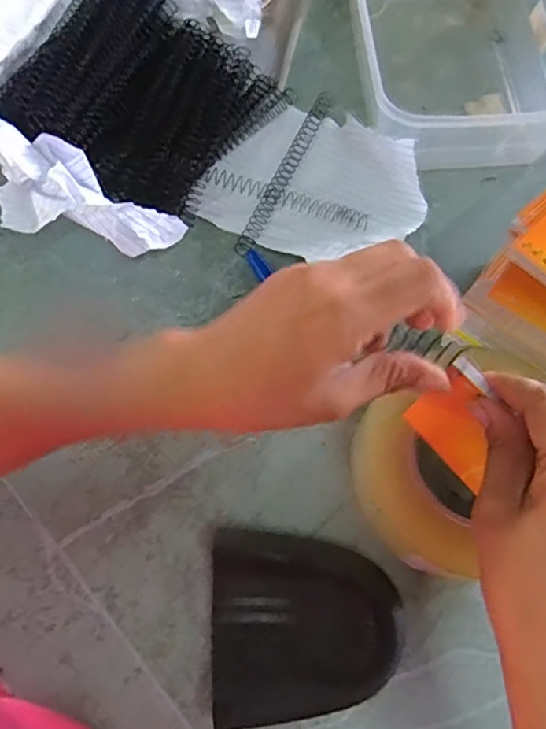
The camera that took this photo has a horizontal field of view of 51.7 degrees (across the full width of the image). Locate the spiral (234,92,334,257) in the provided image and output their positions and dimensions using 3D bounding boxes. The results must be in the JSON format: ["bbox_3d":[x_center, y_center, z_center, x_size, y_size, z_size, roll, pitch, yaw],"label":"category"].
[{"bbox_3d":[0.011,-0.149,0.436,0.013,0.010,0.163,24,69,8],"label":"spiral"}]

